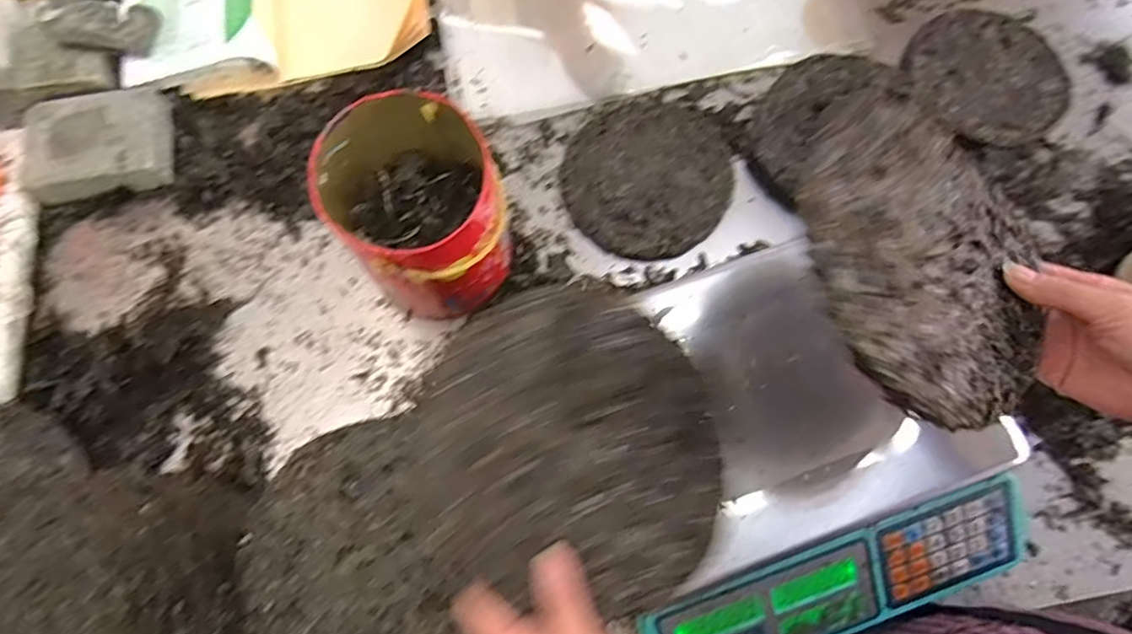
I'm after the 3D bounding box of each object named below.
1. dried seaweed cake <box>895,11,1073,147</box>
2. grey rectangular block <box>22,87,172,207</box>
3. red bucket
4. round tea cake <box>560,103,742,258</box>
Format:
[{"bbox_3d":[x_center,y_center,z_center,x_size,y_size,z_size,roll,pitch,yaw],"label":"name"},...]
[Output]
[{"bbox_3d":[0.537,-0.313,0.765,0.196,0.029,0.209,0,72,0],"label":"dried seaweed cake"},{"bbox_3d":[-0.566,-0.209,0.724,0.156,0.048,0.132,-13,72,-4],"label":"grey rectangular block"},{"bbox_3d":[-0.147,-0.111,0.629,0.169,0.181,0.184,0,72,0],"label":"red bucket"},{"bbox_3d":[0.099,-0.169,0.725,0.198,0.026,0.195,0,72,0],"label":"round tea cake"}]

